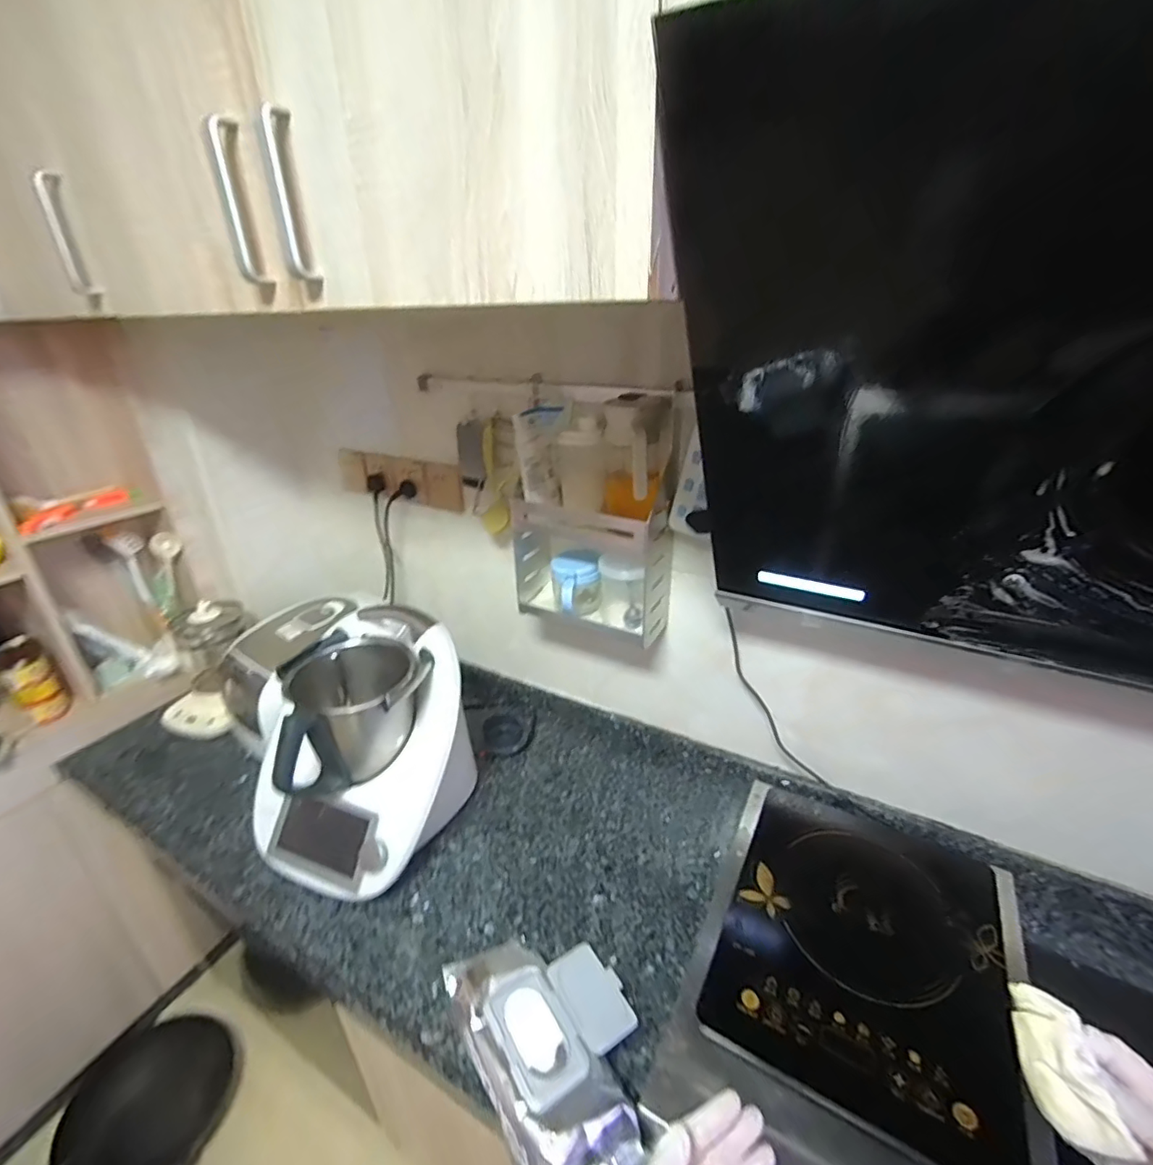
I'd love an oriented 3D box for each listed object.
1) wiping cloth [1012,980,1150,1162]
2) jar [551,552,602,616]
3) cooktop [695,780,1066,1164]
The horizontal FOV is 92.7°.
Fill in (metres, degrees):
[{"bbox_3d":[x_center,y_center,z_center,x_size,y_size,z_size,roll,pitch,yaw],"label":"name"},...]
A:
[{"bbox_3d":[0.303,0.303,0.347,0.039,0.013,0.077,-31,38,34],"label":"wiping cloth"},{"bbox_3d":[0.001,0.008,0.899,0.077,0.094,0.080,-1,27,0],"label":"jar"},{"bbox_3d":[0.321,0.415,0.623,0.309,0.069,0.344,10,29,21],"label":"cooktop"}]

